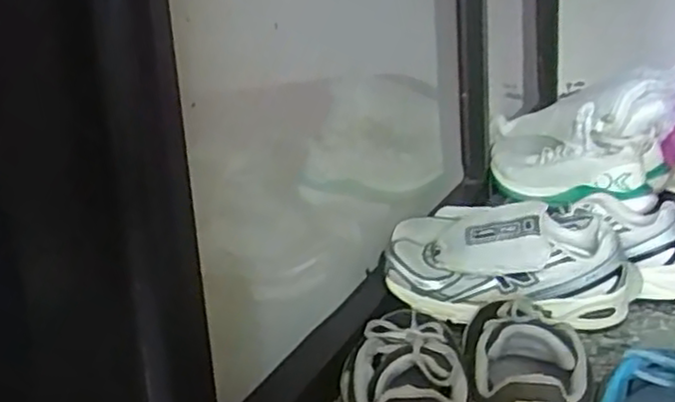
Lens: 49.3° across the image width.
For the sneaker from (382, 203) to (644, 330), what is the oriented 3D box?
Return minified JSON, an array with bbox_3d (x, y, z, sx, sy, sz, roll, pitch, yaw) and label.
[{"bbox_3d":[0.179,0.057,0.759,0.246,0.104,0.121,-1,15,12],"label":"sneaker"}]

